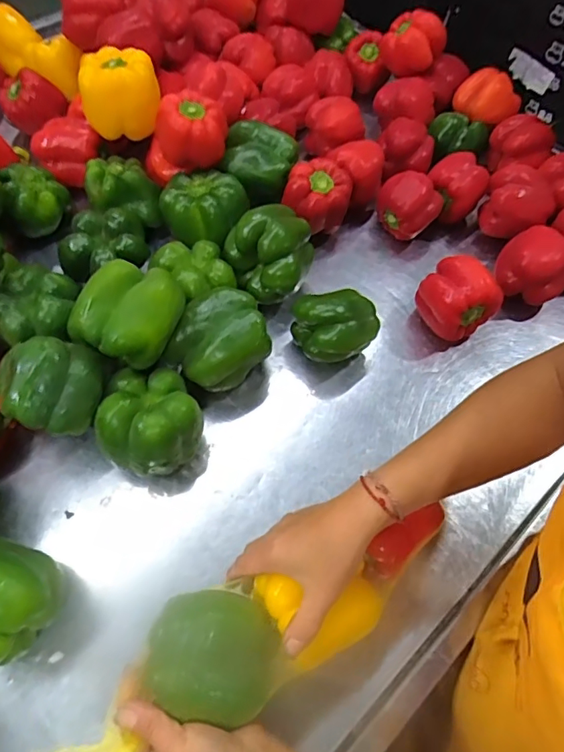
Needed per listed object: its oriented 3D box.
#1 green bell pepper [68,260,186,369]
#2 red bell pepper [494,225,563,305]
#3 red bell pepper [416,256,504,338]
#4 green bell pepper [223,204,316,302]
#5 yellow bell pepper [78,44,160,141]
[{"bbox_3d":[-0.143,-0.058,0.487,0.083,0.071,0.087,17,62,6],"label":"green bell pepper"},{"bbox_3d":[0.313,-0.132,0.634,0.085,0.076,0.073,37,65,16],"label":"red bell pepper"},{"bbox_3d":[0.206,-0.089,0.606,0.067,0.086,0.072,-19,64,-13],"label":"red bell pepper"},{"bbox_3d":[-0.008,-0.146,0.613,0.094,0.104,0.095,1,61,-2],"label":"green bell pepper"},{"bbox_3d":[-0.207,-0.361,0.648,0.097,0.084,0.085,-12,63,-10],"label":"yellow bell pepper"}]

